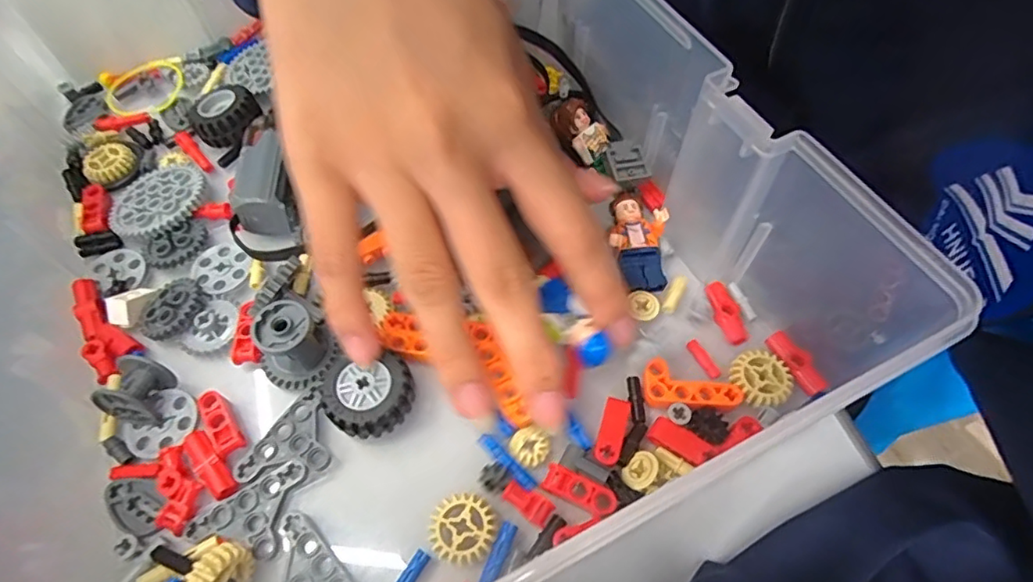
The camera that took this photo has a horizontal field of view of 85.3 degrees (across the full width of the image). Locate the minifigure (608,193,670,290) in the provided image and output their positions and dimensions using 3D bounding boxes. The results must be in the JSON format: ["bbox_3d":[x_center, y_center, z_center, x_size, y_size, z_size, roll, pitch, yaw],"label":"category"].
[{"bbox_3d":[0.050,-0.021,0.218,0.017,0.012,0.042,-10,72,-4],"label":"minifigure"}]

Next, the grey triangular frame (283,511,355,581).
[{"bbox_3d":[-0.058,0.082,0.168,0.029,0.004,0.029,0,59,1],"label":"grey triangular frame"}]

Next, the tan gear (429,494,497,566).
[{"bbox_3d":[-0.016,0.072,0.169,0.020,0.004,0.020,0,59,0],"label":"tan gear"}]

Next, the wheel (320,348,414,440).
[{"bbox_3d":[-0.050,0.034,0.189,0.030,0.013,0.031,0,59,0],"label":"wheel"}]

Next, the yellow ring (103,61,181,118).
[{"bbox_3d":[-0.185,-0.101,0.280,0.037,0.006,0.034,0,59,0],"label":"yellow ring"}]

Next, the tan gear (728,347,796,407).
[{"bbox_3d":[0.084,0.029,0.191,0.019,0.004,0.020,0,59,0],"label":"tan gear"}]

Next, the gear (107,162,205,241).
[{"bbox_3d":[-0.154,-0.040,0.240,0.042,0.007,0.040,0,59,0],"label":"gear"}]

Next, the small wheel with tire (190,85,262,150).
[{"bbox_3d":[-0.133,-0.080,0.259,0.029,0.016,0.026,-27,62,-15],"label":"small wheel with tire"}]

